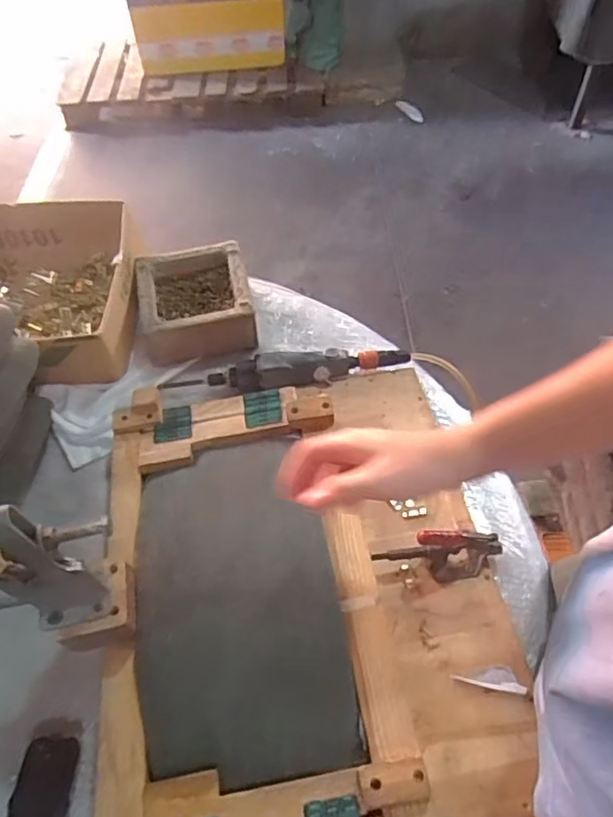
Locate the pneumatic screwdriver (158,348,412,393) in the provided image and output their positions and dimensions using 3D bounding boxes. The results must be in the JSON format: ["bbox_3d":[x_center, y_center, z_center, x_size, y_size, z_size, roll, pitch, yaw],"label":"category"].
[{"bbox_3d":[-0.027,-0.054,0.818,0.337,0.034,0.046,-7,55,-2],"label":"pneumatic screwdriver"}]

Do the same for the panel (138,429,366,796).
[{"bbox_3d":[-0.072,0.182,0.607,0.198,0.014,0.346,-8,55,-4],"label":"panel"}]

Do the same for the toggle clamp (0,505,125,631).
[{"bbox_3d":[-0.219,0.128,0.484,0.123,0.197,0.066,-4,55,-1],"label":"toggle clamp"}]

